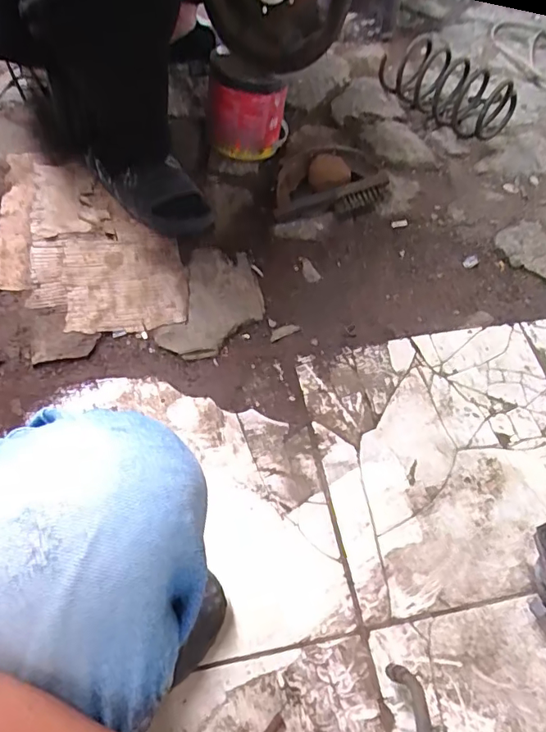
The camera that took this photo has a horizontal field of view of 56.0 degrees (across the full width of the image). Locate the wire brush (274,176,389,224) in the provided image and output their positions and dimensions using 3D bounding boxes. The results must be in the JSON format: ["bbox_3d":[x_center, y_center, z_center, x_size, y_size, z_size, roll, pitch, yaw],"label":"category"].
[{"bbox_3d":[0.113,-0.308,0.965,0.233,0.043,0.049,-16,60,-12],"label":"wire brush"}]

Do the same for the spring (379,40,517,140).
[{"bbox_3d":[0.375,-0.606,1.131,0.111,0.109,0.301,-35,65,-21],"label":"spring"}]

